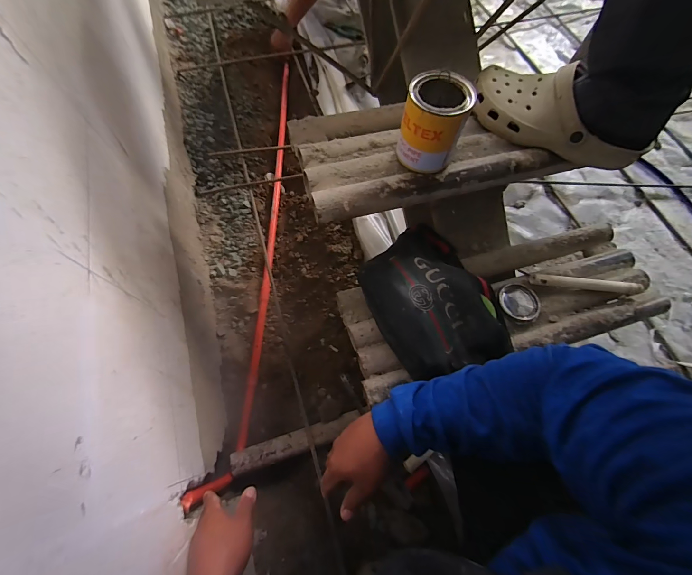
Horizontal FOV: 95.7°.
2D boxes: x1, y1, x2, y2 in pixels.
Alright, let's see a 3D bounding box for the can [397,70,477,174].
[{"bbox_3d":[0.118,-0.219,0.434,0.079,0.101,0.080,1,67,-2],"label":"can"}]

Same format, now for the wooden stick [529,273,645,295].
[{"bbox_3d":[0.431,-0.008,0.556,0.181,0.020,0.024,4,67,0],"label":"wooden stick"}]

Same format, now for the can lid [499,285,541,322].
[{"bbox_3d":[0.306,0.028,0.553,0.069,0.007,0.070,1,67,-2],"label":"can lid"}]

